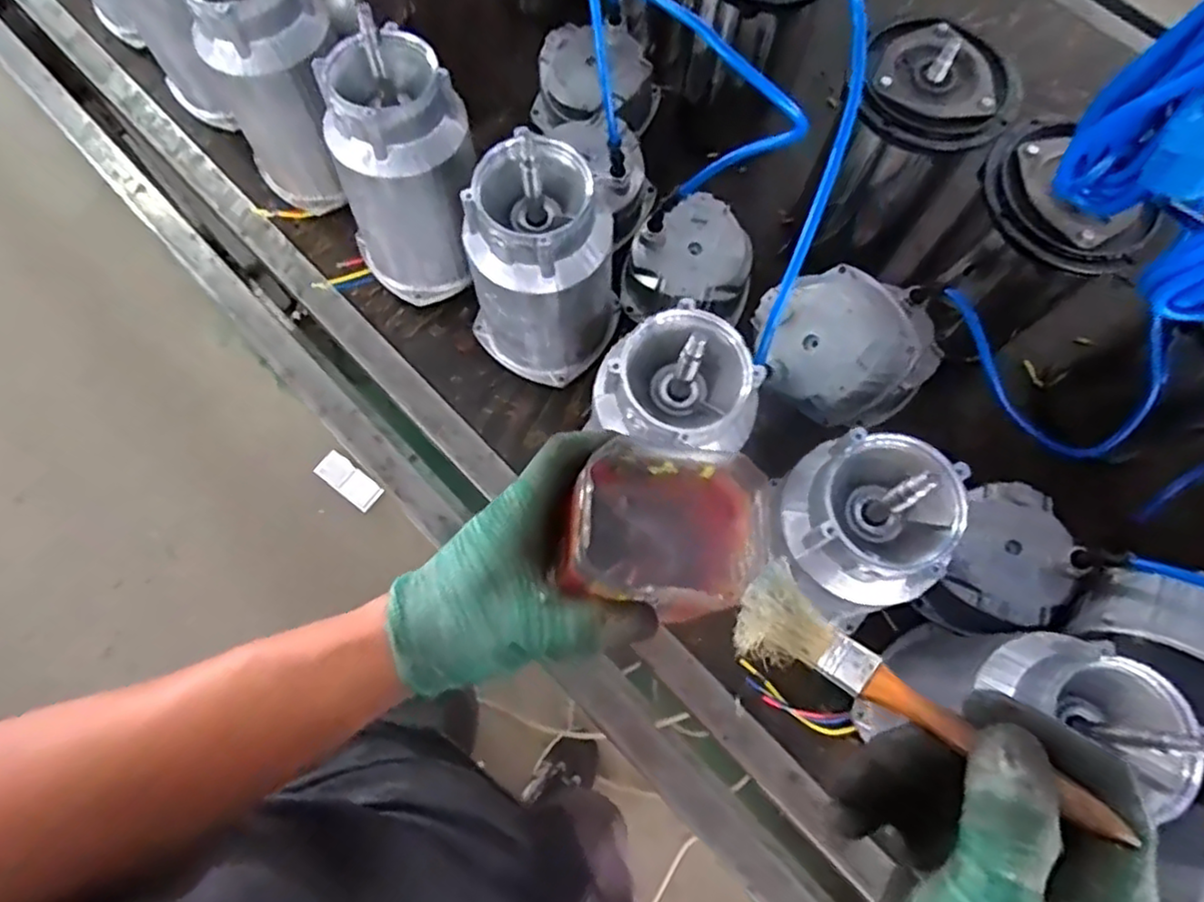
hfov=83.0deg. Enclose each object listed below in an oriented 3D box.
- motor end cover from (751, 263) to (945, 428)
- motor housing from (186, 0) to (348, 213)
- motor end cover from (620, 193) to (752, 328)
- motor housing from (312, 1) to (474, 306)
[{"bbox_3d":[0.228,-0.102,0.618,0.162,0.087,0.136,-25,74,-9],"label":"motor end cover"},{"bbox_3d":[-0.311,-0.347,0.657,0.112,0.230,0.115,0,72,-1],"label":"motor housing"},{"bbox_3d":[0.092,-0.185,0.686,0.125,0.069,0.121,11,72,2],"label":"motor end cover"},{"bbox_3d":[-0.180,-0.244,0.628,0.129,0.224,0.114,-23,74,-9],"label":"motor housing"}]

